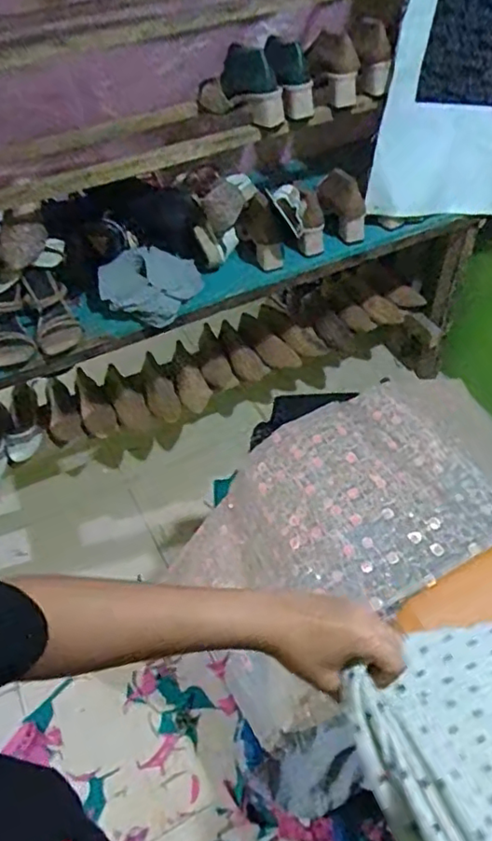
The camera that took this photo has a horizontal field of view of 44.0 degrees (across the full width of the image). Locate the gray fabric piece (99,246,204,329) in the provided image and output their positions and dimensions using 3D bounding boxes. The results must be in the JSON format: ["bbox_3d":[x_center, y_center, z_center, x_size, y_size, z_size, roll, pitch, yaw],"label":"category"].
[{"bbox_3d":[-0.190,-0.271,1.234,0.199,0.086,0.147,-11,48,-7],"label":"gray fabric piece"}]

